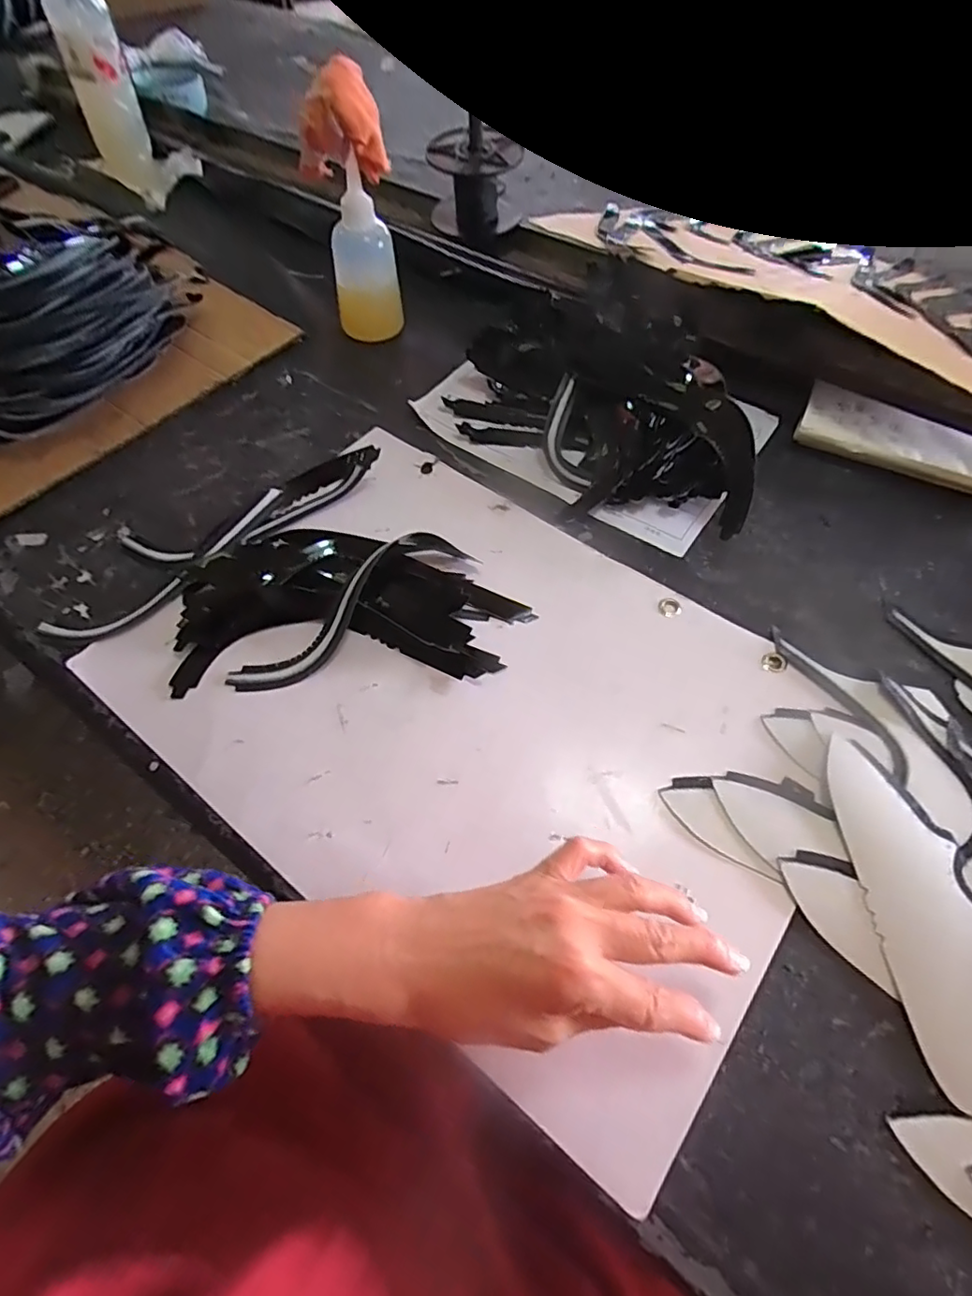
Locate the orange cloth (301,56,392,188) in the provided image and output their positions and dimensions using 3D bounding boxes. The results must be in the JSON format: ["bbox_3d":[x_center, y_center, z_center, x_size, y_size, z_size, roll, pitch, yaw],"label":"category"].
[{"bbox_3d":[-0.119,-0.426,0.475,0.073,0.071,0.041,-22,61,-13],"label":"orange cloth"}]

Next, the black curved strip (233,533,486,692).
[{"bbox_3d":[-0.095,-0.032,0.412,0.044,0.035,0.190,40,66,22],"label":"black curved strip"}]

